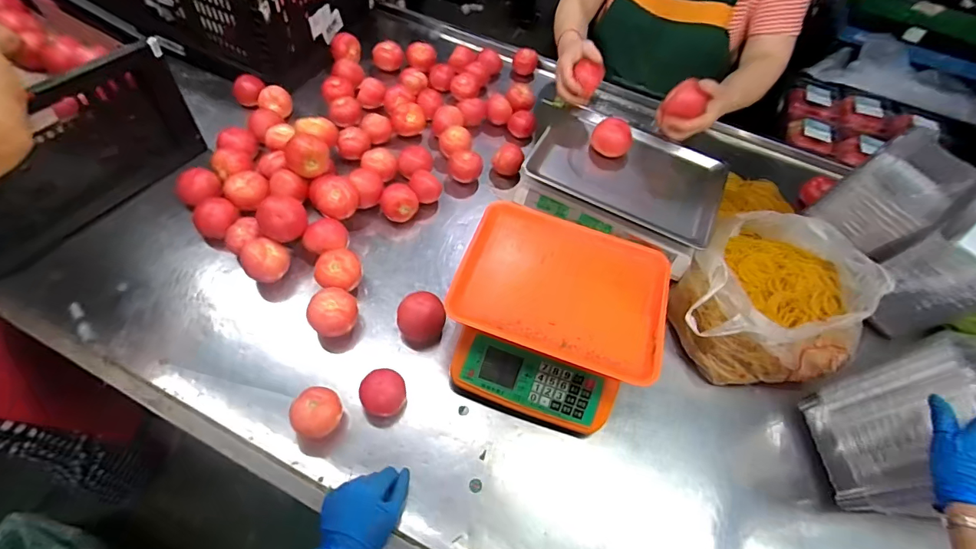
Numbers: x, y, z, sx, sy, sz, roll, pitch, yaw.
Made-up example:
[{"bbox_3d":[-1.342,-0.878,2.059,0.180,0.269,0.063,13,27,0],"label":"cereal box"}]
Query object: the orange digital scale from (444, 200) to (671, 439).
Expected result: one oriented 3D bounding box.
[{"bbox_3d":[0.099,0.062,0.664,0.288,0.130,0.281,17,56,7],"label":"orange digital scale"}]

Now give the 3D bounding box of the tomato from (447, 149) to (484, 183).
[{"bbox_3d":[-0.045,-0.206,0.873,0.067,0.059,0.058,3,56,-4],"label":"tomato"}]

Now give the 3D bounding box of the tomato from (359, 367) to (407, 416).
[{"bbox_3d":[-0.145,0.168,0.618,0.058,0.054,0.053,2,55,-3],"label":"tomato"}]

